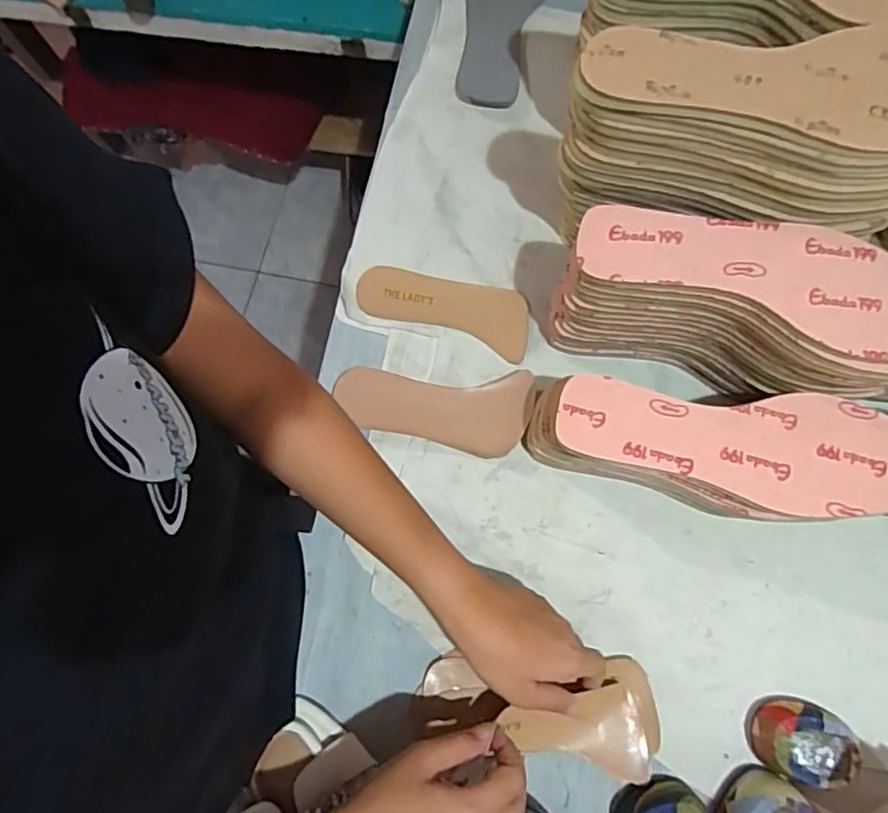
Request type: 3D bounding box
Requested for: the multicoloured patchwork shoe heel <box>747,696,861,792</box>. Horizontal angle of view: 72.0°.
[{"bbox_3d":[0.249,0.234,0.427,0.056,0.039,0.050,12,74,4],"label":"multicoloured patchwork shoe heel"}]

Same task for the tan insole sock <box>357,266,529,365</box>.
[{"bbox_3d":[-0.001,-0.086,0.544,0.153,0.009,0.062,11,74,3],"label":"tan insole sock"}]

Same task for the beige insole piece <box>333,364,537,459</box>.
[{"bbox_3d":[-0.009,0.003,0.508,0.157,0.022,0.071,2,73,1],"label":"beige insole piece"}]

